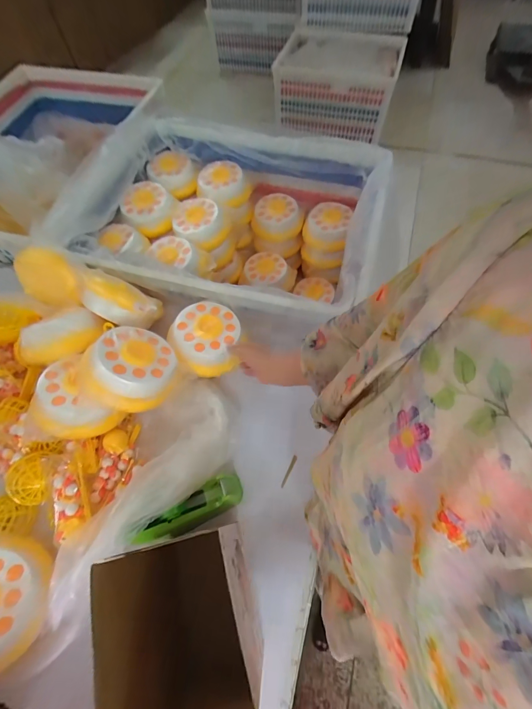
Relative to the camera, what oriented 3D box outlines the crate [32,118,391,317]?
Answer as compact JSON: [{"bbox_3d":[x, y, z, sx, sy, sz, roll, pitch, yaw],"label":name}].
[{"bbox_3d":[-0.128,-0.366,0.965,0.835,0.353,0.668,16,65,6],"label":"crate"}]

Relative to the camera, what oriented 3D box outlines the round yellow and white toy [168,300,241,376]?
[{"bbox_3d":[-0.138,-0.043,0.692,0.148,0.068,0.160,1,64,-1],"label":"round yellow and white toy"}]

